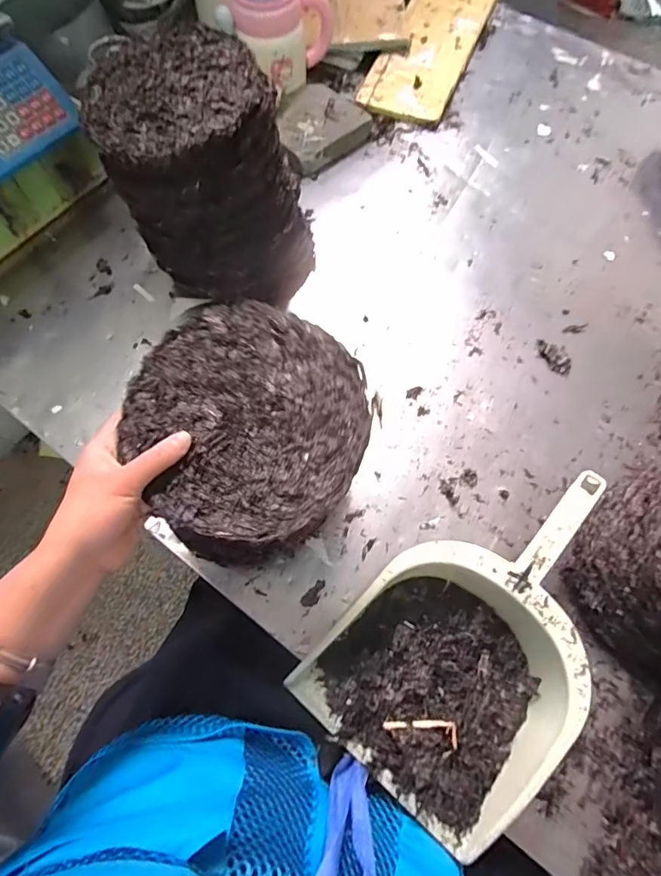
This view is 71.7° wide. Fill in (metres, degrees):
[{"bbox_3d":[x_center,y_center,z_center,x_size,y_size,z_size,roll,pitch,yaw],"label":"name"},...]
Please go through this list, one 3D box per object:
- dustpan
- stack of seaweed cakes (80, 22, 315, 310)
[{"bbox_3d":[0.148,0.182,0.451,0.212,0.095,0.341,39,73,15],"label":"dustpan"},{"bbox_3d":[-0.143,-0.316,0.579,0.214,0.223,0.209,-9,68,-3],"label":"stack of seaweed cakes"}]

